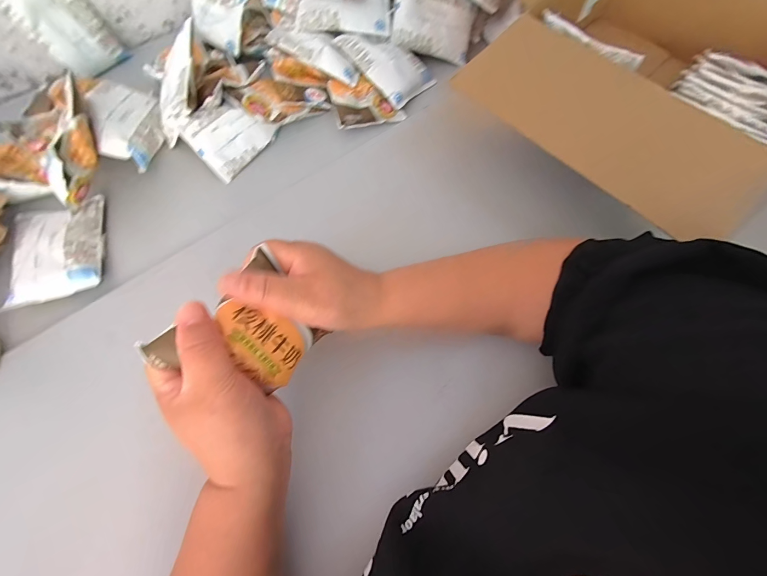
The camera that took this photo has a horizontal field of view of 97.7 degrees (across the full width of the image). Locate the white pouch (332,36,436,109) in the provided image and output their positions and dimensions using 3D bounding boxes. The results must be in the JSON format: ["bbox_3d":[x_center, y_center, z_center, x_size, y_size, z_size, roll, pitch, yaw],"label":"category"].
[{"bbox_3d":[0.007,-0.325,0.479,0.088,0.022,0.122,-45,98,-10],"label":"white pouch"}]

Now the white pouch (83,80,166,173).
[{"bbox_3d":[-0.327,-0.214,0.428,0.062,0.052,0.118,-14,68,-6],"label":"white pouch"}]

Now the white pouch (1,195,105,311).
[{"bbox_3d":[-0.375,-0.046,0.384,0.095,0.023,0.128,-17,68,-7],"label":"white pouch"}]

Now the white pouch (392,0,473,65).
[{"bbox_3d":[0.075,-0.390,0.493,0.117,0.015,0.082,4,106,-17],"label":"white pouch"}]

